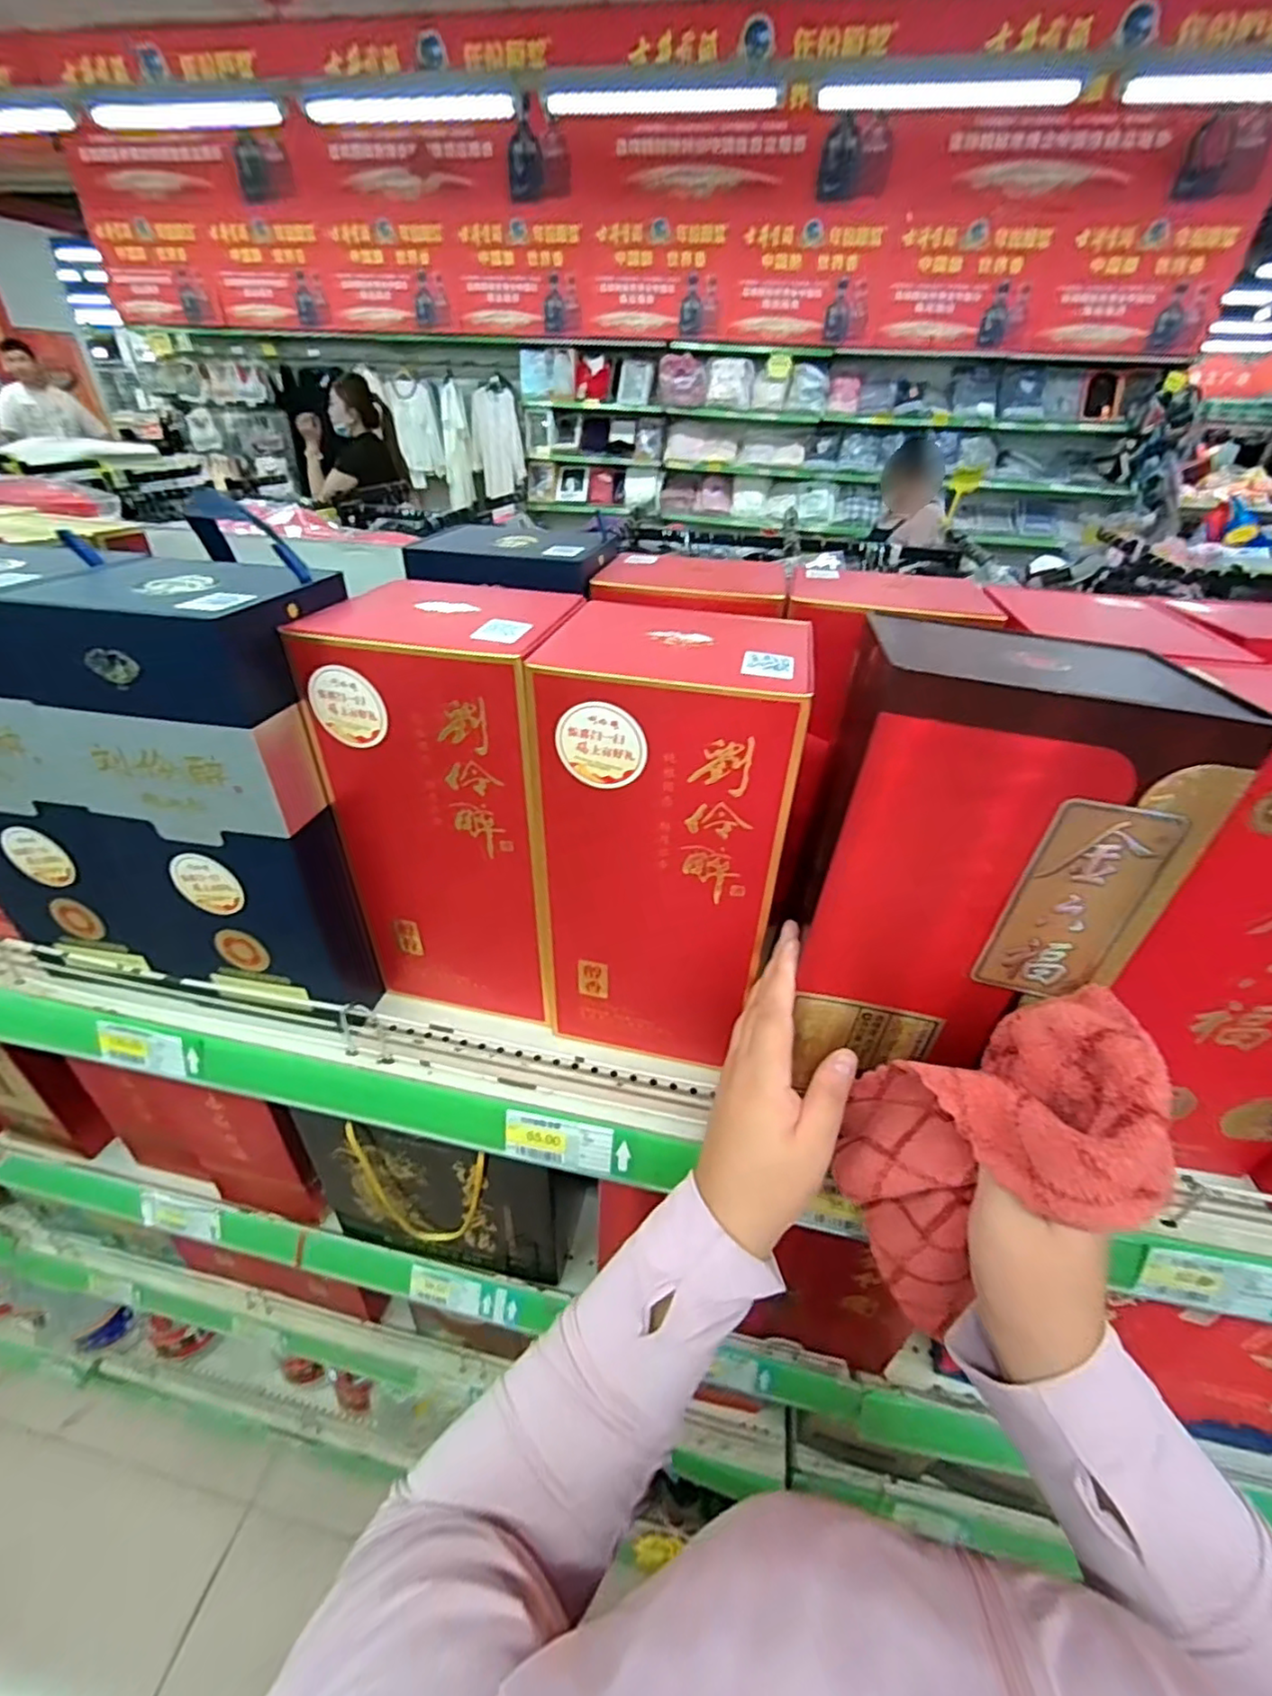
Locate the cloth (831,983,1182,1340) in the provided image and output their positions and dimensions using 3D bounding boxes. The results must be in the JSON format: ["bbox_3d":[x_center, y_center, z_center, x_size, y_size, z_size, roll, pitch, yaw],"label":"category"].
[{"bbox_3d":[0.174,0.159,0.332,0.084,0.208,0.096,22,37,-3],"label":"cloth"}]

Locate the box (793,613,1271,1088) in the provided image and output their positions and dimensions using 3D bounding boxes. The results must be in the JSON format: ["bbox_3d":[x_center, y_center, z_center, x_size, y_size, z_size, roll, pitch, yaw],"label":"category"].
[{"bbox_3d":[0.178,0.000,0.348,0.156,0.224,0.115,5,36,4],"label":"box"}]

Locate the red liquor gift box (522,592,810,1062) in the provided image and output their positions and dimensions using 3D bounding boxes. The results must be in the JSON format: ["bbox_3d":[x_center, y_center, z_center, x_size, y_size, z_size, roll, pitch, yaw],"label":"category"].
[{"bbox_3d":[0.022,0.006,0.434,0.153,0.292,0.112,9,36,9],"label":"red liquor gift box"}]

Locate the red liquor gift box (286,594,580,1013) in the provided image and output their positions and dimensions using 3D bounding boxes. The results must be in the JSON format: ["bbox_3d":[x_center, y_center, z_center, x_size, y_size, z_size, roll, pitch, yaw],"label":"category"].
[{"bbox_3d":[-0.121,-0.021,0.461,0.159,0.296,0.109,9,36,8],"label":"red liquor gift box"}]

